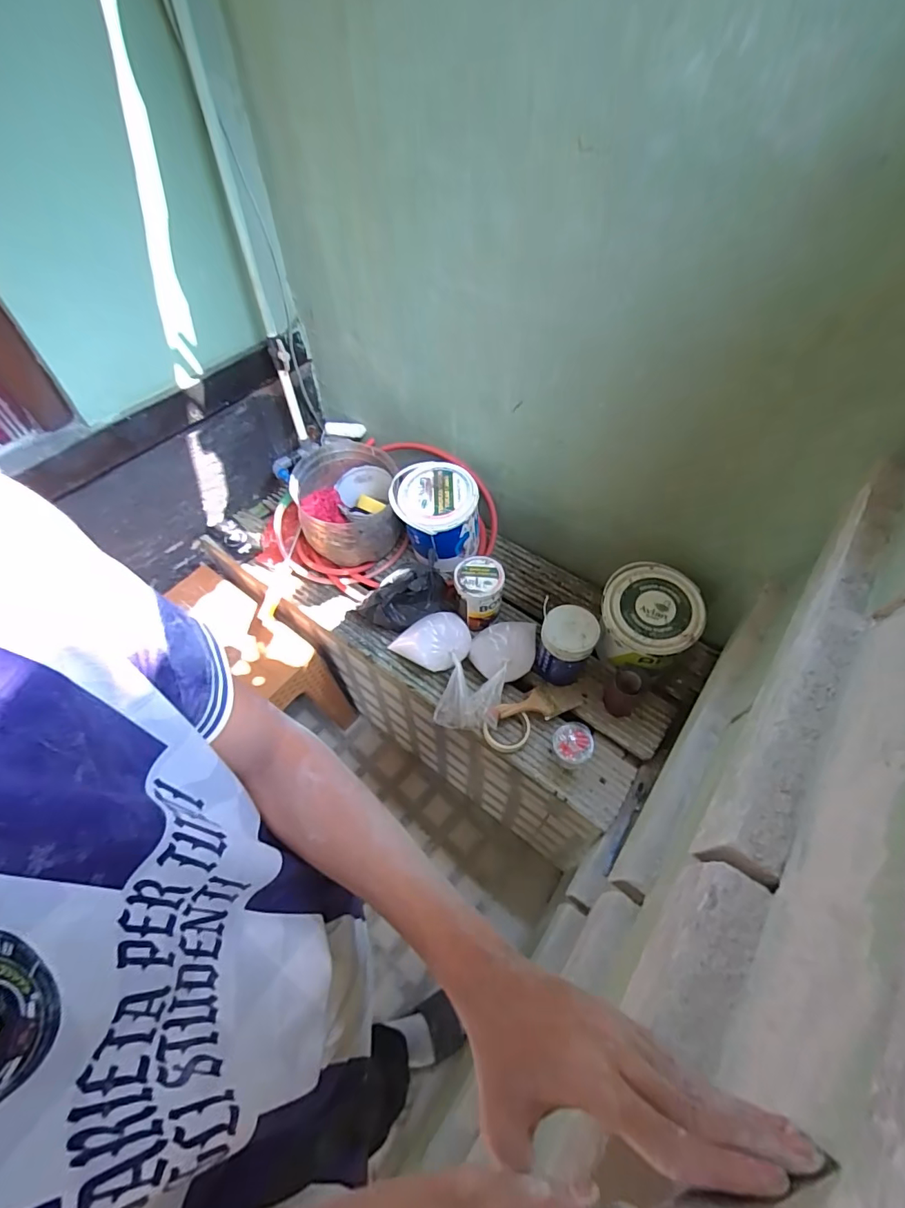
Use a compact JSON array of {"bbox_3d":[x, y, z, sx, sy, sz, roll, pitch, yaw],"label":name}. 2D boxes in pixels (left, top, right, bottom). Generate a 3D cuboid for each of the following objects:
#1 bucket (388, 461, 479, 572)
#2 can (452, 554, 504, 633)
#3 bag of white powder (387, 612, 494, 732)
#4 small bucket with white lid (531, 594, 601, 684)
[{"bbox_3d":[-0.038,-0.201,1.180,0.197,0.201,0.186,0,56,0],"label":"bucket"},{"bbox_3d":[0.058,-0.026,1.123,0.104,0.143,0.112,0,56,0],"label":"can"},{"bbox_3d":[-0.018,0.151,1.038,0.168,0.102,0.274,-16,57,-11],"label":"bag of white powder"},{"bbox_3d":[0.234,0.093,1.034,0.105,0.167,0.107,0,56,0],"label":"small bucket with white lid"}]

